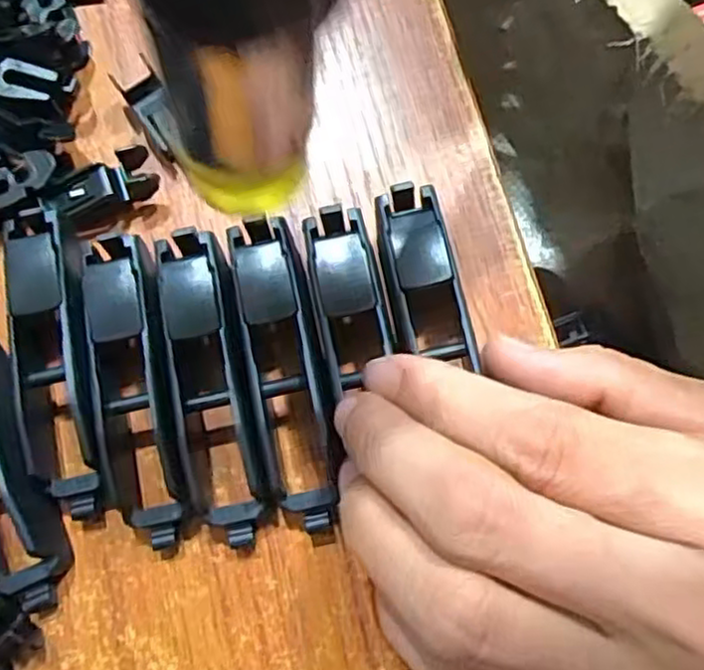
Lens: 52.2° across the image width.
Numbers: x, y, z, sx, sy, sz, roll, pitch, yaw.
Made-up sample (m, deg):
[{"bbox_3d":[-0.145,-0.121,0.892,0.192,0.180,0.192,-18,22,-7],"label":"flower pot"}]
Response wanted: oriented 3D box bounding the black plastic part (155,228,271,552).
[{"bbox_3d":[-0.034,0.013,0.172,0.021,0.017,0.073,-11,77,1],"label":"black plastic part"}]

